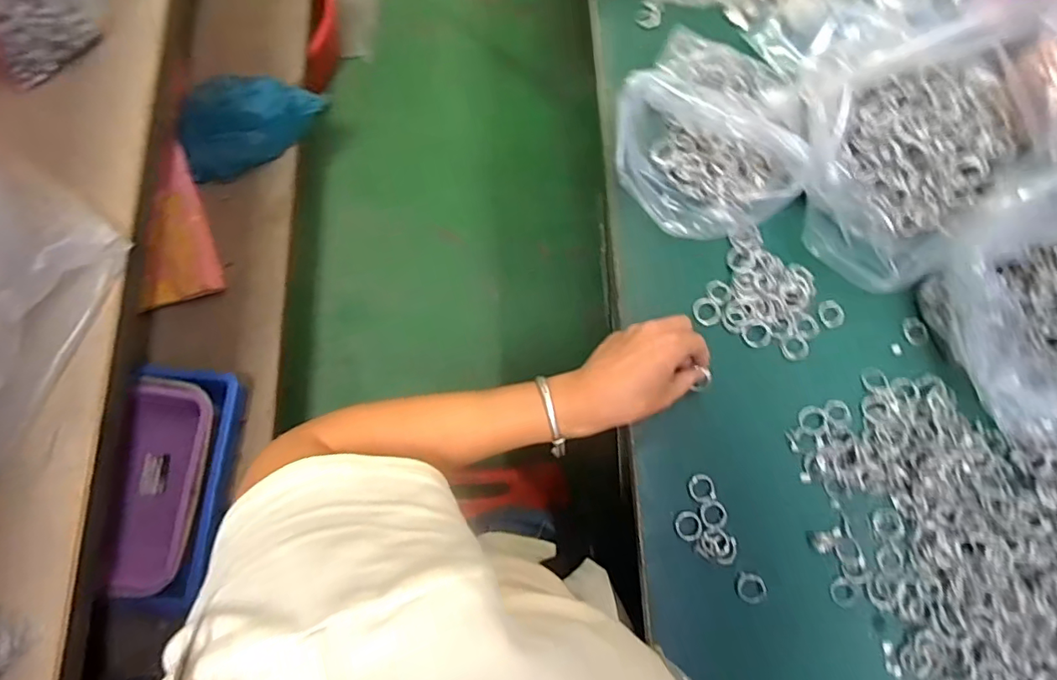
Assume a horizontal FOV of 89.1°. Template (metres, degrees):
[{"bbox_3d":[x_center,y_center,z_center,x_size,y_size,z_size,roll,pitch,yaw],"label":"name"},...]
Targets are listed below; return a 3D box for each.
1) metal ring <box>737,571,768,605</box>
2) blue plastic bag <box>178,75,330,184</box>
[{"bbox_3d":[0.178,0.197,0.427,0.021,0.006,0.022,0,78,1],"label":"metal ring"},{"bbox_3d":[-0.542,-0.424,1.035,0.279,0.126,0.127,-25,78,-4],"label":"blue plastic bag"}]

